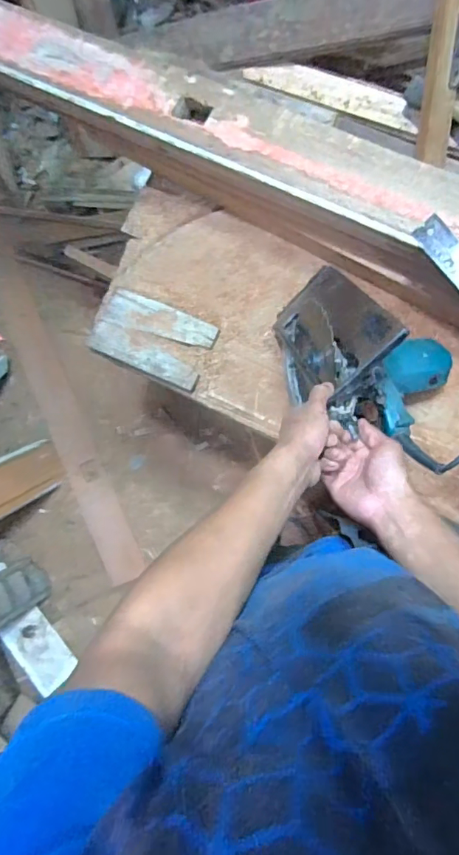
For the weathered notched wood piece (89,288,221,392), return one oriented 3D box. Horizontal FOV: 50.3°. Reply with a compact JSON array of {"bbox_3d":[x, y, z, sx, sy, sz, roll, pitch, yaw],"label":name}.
[{"bbox_3d":[-0.133,-0.154,0.832,0.206,0.019,0.117,24,90,8],"label":"weathered notched wood piece"}]

